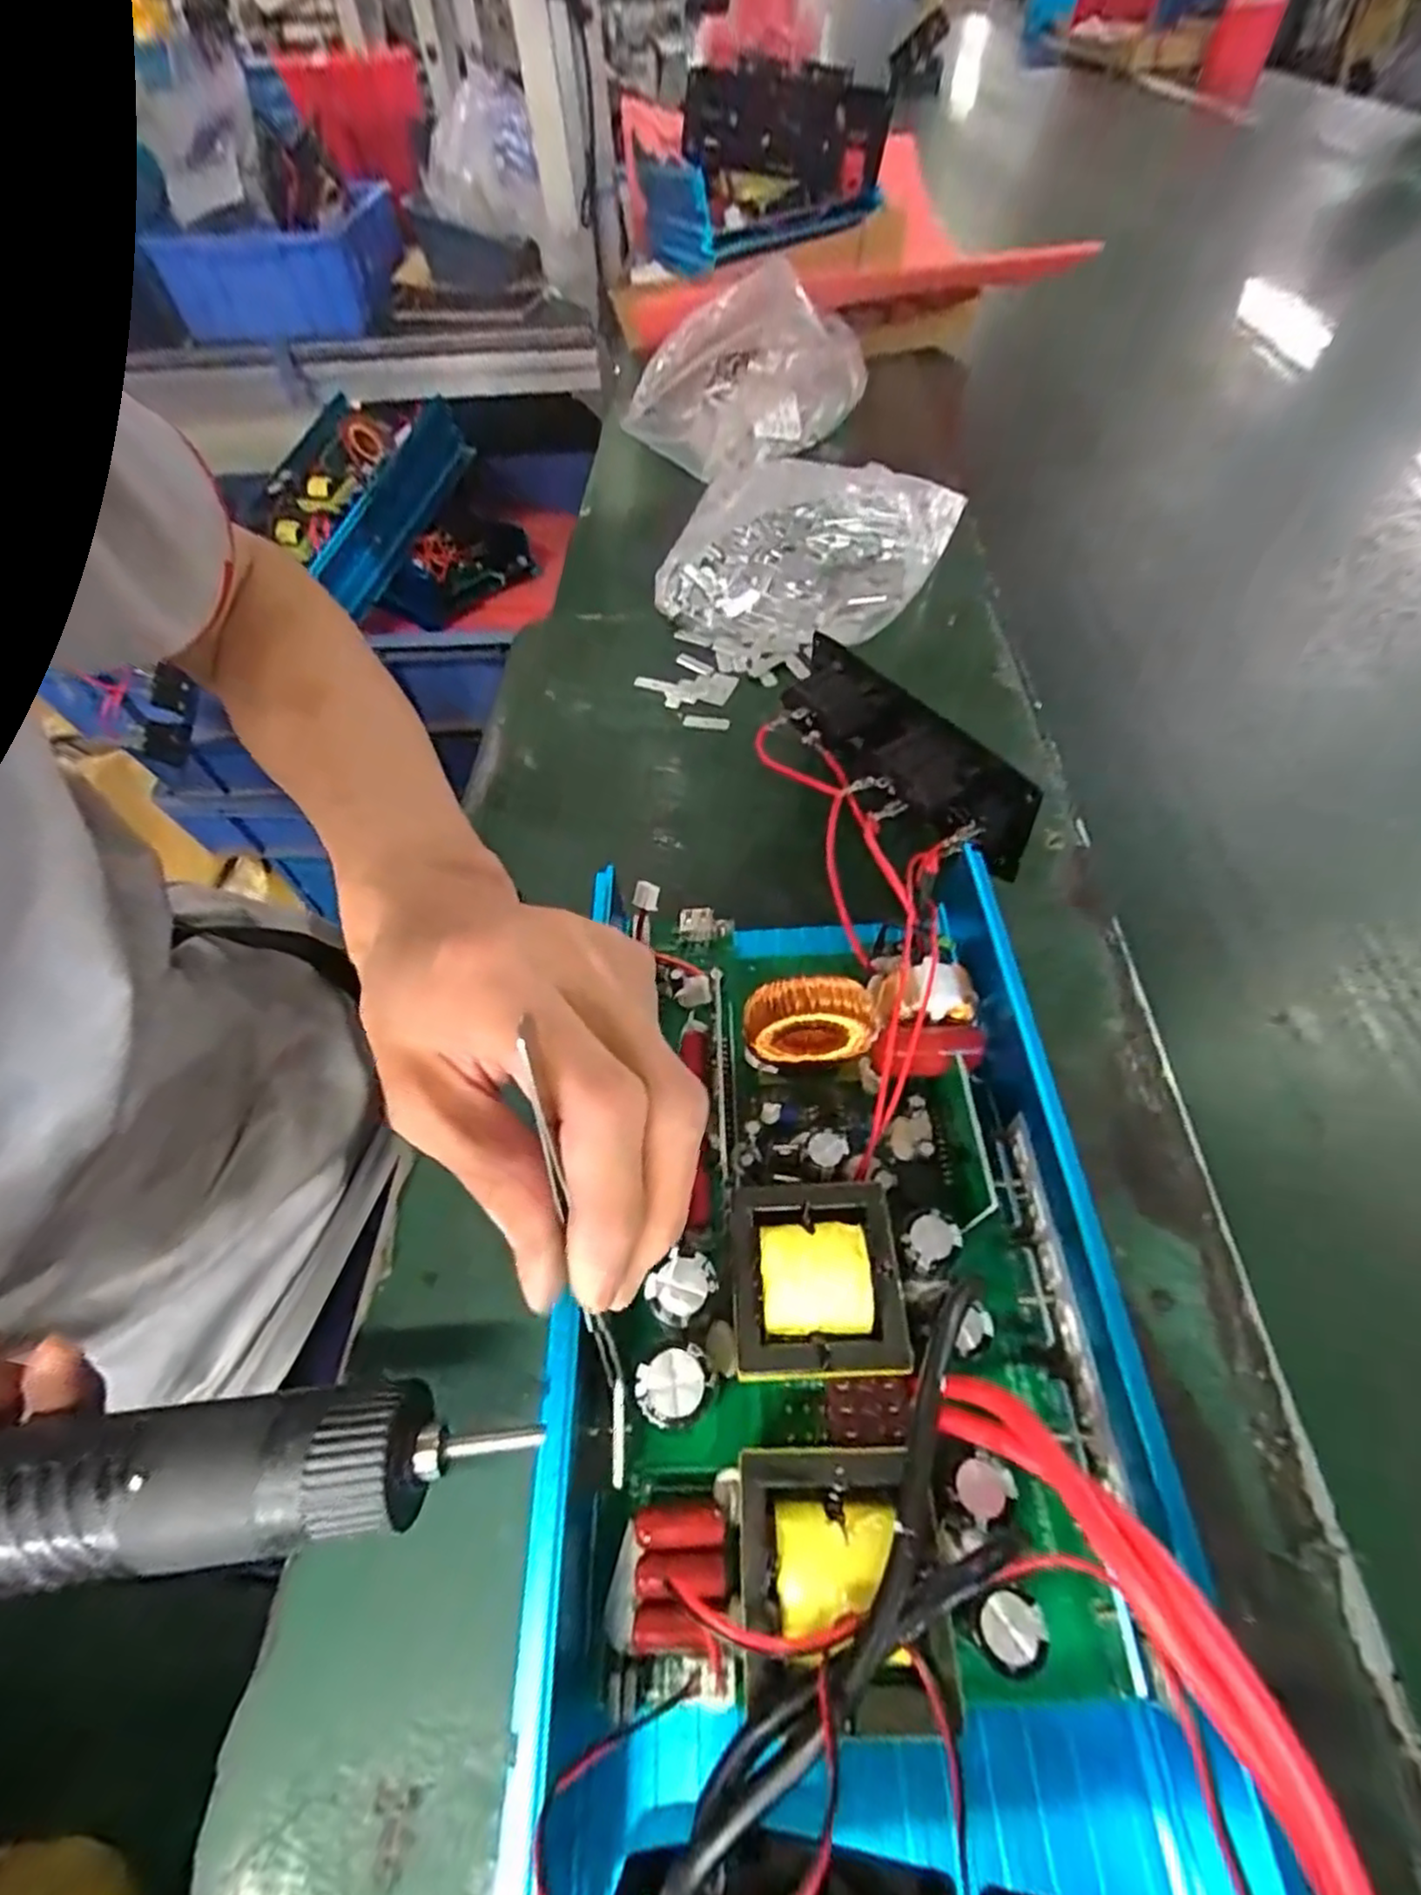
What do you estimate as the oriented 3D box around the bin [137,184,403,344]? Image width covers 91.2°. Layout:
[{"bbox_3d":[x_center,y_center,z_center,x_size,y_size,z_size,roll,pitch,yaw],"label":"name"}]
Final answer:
[{"bbox_3d":[-0.455,-0.748,0.757,0.196,0.079,0.214,-4,57,1],"label":"bin"}]

